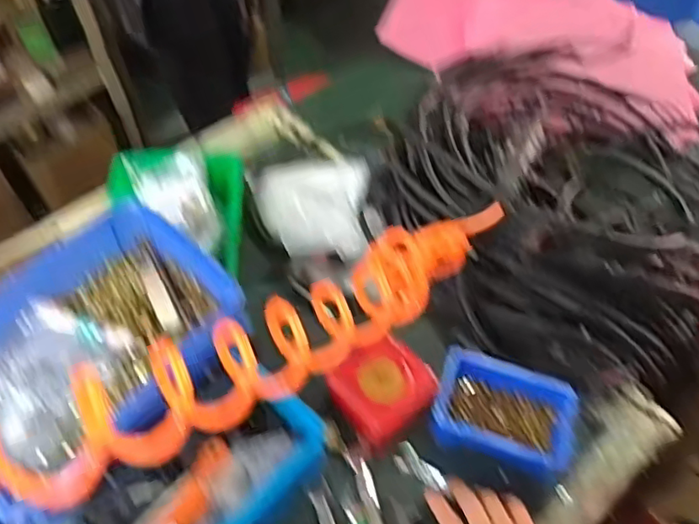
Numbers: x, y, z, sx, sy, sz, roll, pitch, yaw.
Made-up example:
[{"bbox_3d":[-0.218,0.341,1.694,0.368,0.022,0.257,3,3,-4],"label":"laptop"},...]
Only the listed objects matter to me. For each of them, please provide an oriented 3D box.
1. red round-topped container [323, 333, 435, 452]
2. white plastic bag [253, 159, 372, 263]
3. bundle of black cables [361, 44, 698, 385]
[{"bbox_3d":[0.039,0.148,0.703,0.105,0.062,0.102,-37,64,-23],"label":"red round-topped container"},{"bbox_3d":[-0.048,-0.084,0.858,0.173,0.058,0.197,-7,56,-6],"label":"white plastic bag"},{"bbox_3d":[0.310,-0.120,0.874,0.531,0.118,0.578,31,61,19],"label":"bundle of black cables"}]

